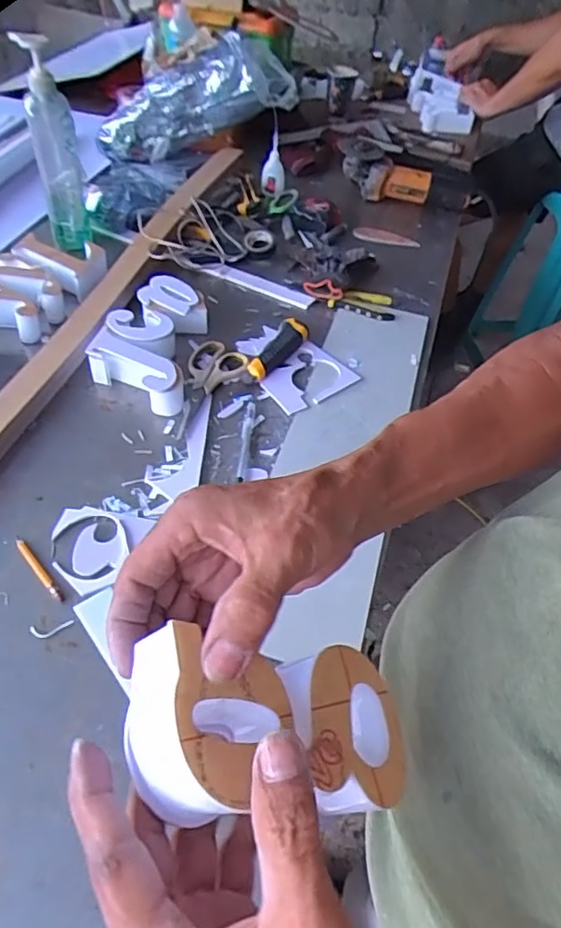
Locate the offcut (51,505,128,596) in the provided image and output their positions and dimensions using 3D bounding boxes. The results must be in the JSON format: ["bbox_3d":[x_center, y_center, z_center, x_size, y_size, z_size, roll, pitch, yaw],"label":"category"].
[{"bbox_3d":[-0.192,0.082,0.589,0.072,0.011,0.097,-16,52,-19],"label":"offcut"}]

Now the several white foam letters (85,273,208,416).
[{"bbox_3d":[-0.174,-0.169,0.793,0.127,0.049,0.242,7,48,1],"label":"several white foam letters"}]

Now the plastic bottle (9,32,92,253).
[{"bbox_3d":[-0.331,-0.459,0.865,0.061,0.279,0.065,-9,50,-14],"label":"plastic bottle"}]

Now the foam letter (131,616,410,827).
[{"bbox_3d":[-0.002,0.119,0.266,0.124,0.053,0.068,13,45,-21],"label":"foam letter"}]

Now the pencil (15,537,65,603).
[{"bbox_3d":[-0.236,0.102,0.570,0.008,0.005,0.088,-32,58,-29],"label":"pencil"}]

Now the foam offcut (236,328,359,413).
[{"bbox_3d":[0.014,-0.138,0.813,0.122,0.013,0.158,-29,58,-27],"label":"foam offcut"}]

